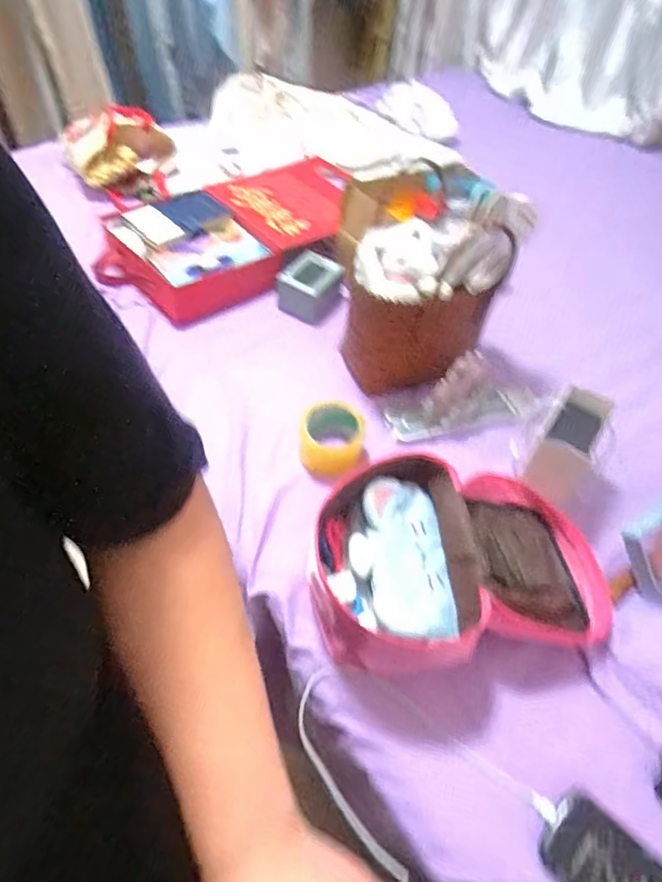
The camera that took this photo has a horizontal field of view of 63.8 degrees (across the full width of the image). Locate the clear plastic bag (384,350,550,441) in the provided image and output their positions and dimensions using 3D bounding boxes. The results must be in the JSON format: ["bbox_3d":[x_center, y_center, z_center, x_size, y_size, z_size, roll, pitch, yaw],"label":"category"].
[{"bbox_3d":[0.225,-0.073,0.842,0.261,0.112,0.085,-5,52,-9],"label":"clear plastic bag"}]

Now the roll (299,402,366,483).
[{"bbox_3d":[-0.003,0.000,0.799,0.101,0.072,0.116,8,51,1],"label":"roll"}]

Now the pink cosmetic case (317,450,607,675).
[{"bbox_3d":[0.164,0.143,0.652,0.371,0.121,0.253,-1,51,-6],"label":"pink cosmetic case"}]

